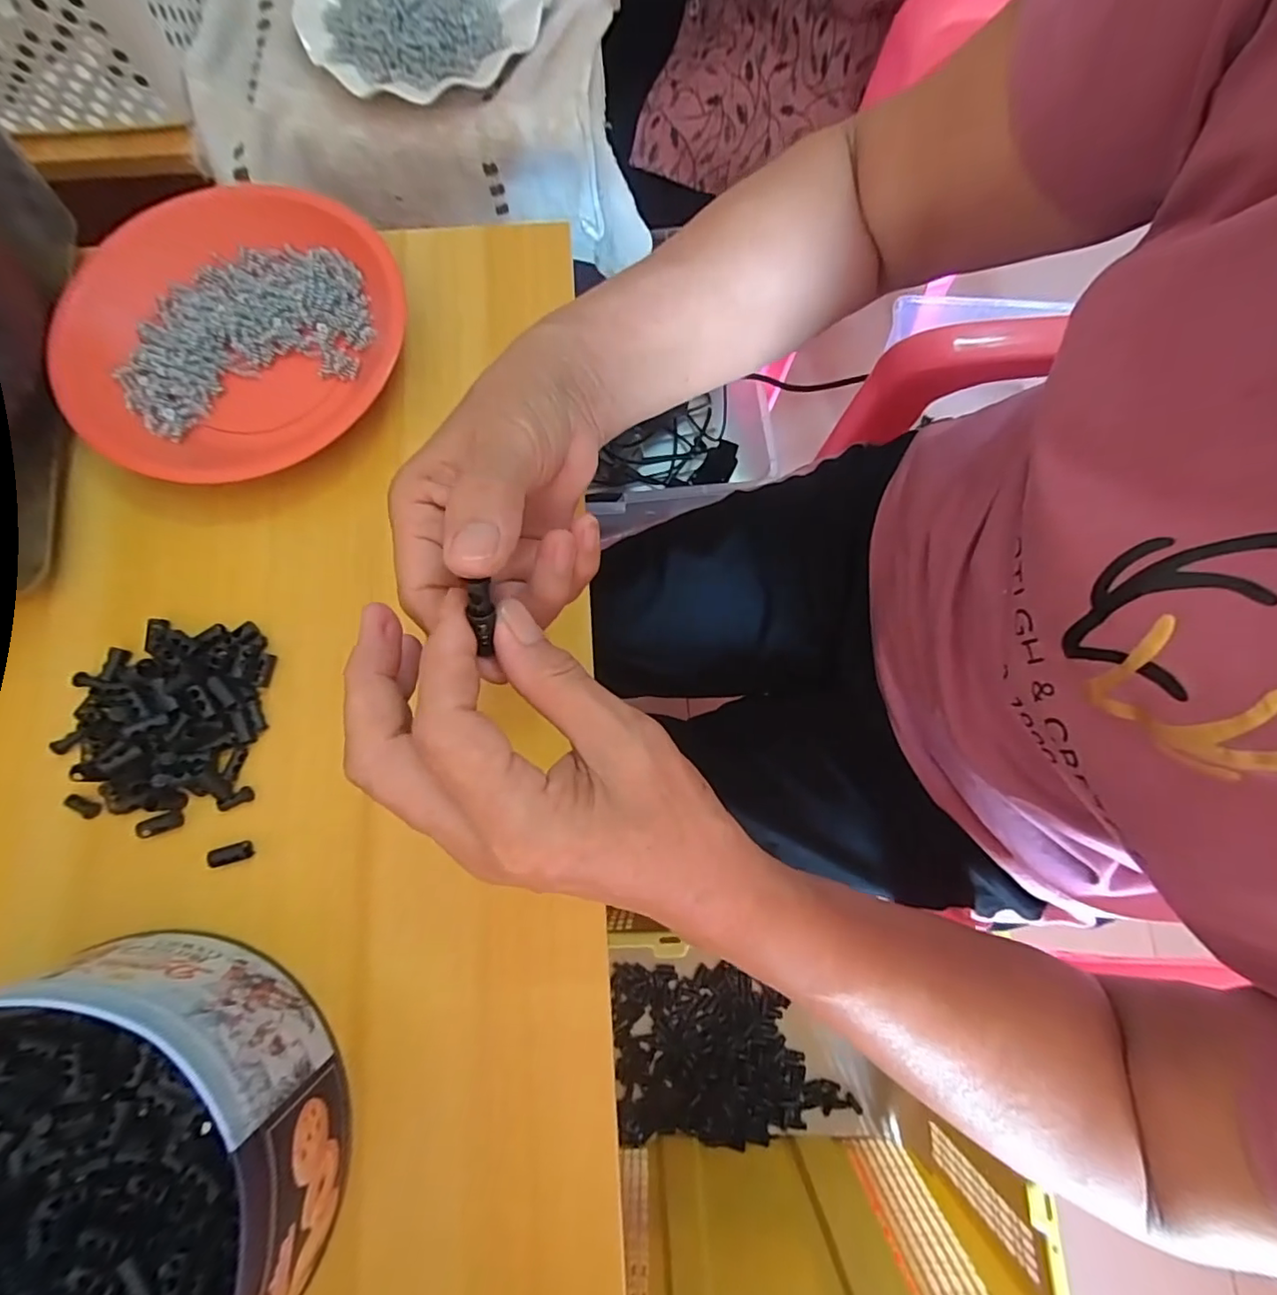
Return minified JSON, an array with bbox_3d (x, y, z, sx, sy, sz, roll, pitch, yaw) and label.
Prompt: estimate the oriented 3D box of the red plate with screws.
[{"bbox_3d":[-0.247,-0.192,0.335,0.186,0.031,0.190,0,78,1],"label":"red plate with screws"}]

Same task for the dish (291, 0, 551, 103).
[{"bbox_3d":[-0.165,-0.491,0.422,0.179,0.027,0.170,0,78,1],"label":"dish"}]

